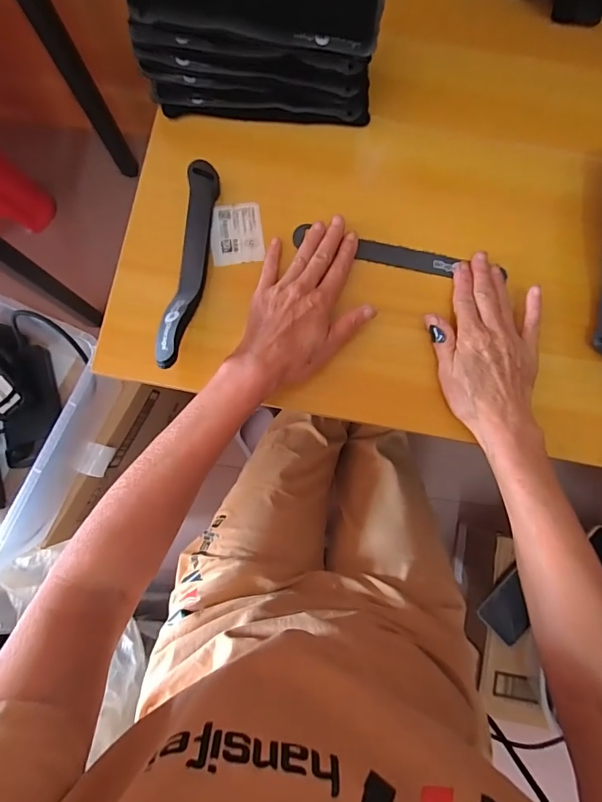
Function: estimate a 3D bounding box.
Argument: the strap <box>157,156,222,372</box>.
[{"bbox_3d":[-0.097,-0.118,0.368,0.021,0.036,0.193,6,71,0],"label":"strap"}]

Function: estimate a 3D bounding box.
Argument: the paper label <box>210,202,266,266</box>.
[{"bbox_3d":[-0.061,-0.157,0.400,0.048,0.004,0.059,-7,83,-3],"label":"paper label"}]

